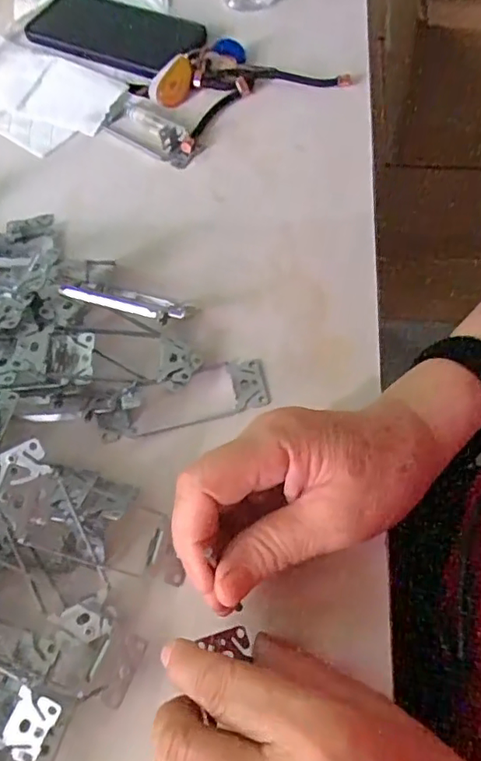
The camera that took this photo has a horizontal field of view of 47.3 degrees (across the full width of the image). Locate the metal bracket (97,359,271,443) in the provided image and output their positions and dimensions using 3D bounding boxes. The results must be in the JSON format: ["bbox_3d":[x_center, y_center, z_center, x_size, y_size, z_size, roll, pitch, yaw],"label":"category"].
[{"bbox_3d":[-0.037,0.009,0.341,0.106,0.017,0.036,-14,62,-5],"label":"metal bracket"}]

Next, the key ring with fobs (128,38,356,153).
[{"bbox_3d":[-0.002,-0.263,0.481,0.162,0.024,0.102,-26,64,-11],"label":"key ring with fobs"}]

